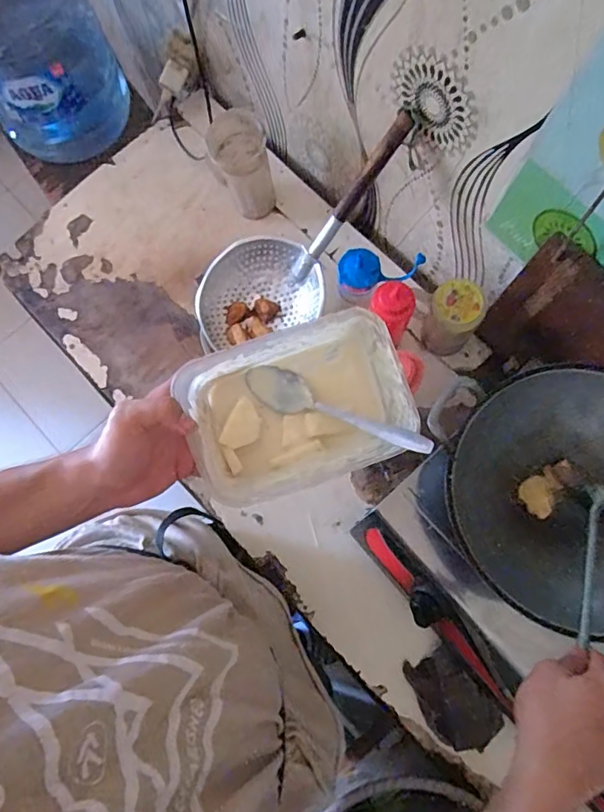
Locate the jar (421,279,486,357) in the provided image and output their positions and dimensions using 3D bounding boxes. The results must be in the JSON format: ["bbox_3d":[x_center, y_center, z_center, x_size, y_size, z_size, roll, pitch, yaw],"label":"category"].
[{"bbox_3d":[0.220,-0.123,0.779,0.072,0.163,0.070,0,77,2],"label":"jar"}]

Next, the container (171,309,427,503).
[{"bbox_3d":[-0.002,0.003,0.419,0.162,0.080,0.114,-21,78,-3],"label":"container"}]

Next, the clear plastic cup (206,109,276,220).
[{"bbox_3d":[-0.096,-0.385,0.842,0.085,0.168,0.088,0,77,2],"label":"clear plastic cup"}]

